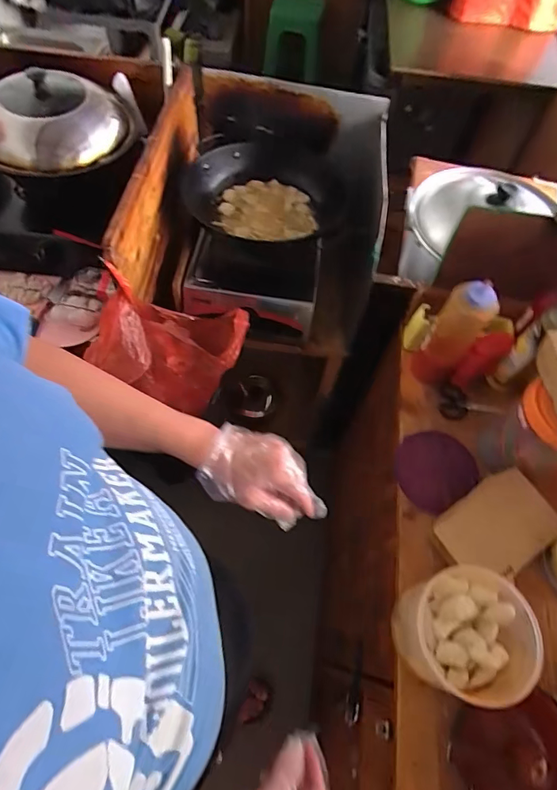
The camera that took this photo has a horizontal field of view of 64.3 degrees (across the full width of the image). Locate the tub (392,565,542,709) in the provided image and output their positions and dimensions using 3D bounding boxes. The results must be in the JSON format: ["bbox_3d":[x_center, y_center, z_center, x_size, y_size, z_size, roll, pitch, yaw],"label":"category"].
[{"bbox_3d":[0.247,0.307,0.561,0.162,0.109,0.141,26,63,11],"label":"tub"}]

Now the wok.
[{"bbox_3d":[-0.032,-0.427,0.953,0.310,0.087,0.341,1,61,-2],"label":"wok"}]

